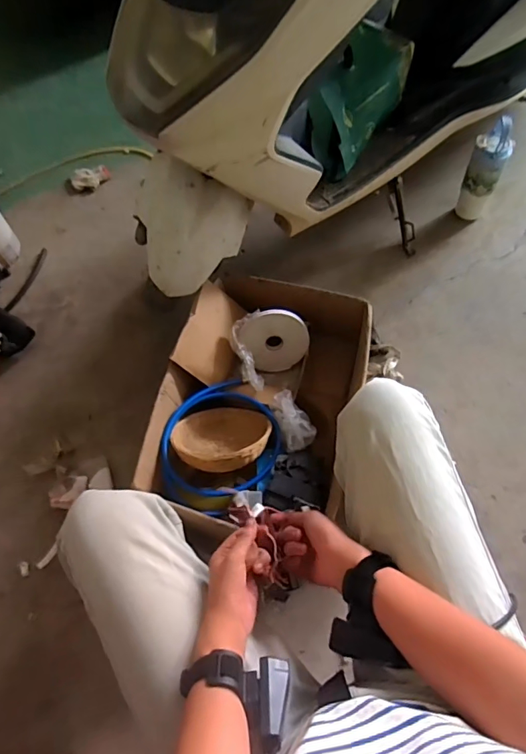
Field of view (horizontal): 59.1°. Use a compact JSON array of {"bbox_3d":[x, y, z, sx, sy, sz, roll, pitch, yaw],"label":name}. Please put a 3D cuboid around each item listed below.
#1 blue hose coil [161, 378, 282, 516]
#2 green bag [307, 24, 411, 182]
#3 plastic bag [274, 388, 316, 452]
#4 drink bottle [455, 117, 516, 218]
[{"bbox_3d":[-0.097,0.141,0.974,0.265,0.073,0.240,-34,64,-13],"label":"blue hose coil"},{"bbox_3d":[0.212,-0.633,1.052,0.130,0.188,0.306,29,68,18],"label":"green bag"},{"bbox_3d":[0.064,0.083,0.981,0.067,0.043,0.141,-13,62,-2],"label":"plastic bag"},{"bbox_3d":[0.589,-0.545,1.243,0.089,0.268,0.074,16,64,13],"label":"drink bottle"}]

